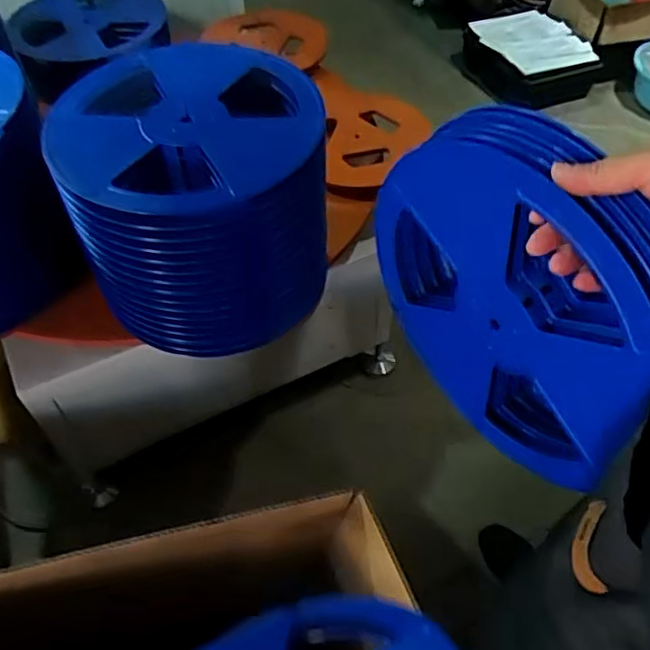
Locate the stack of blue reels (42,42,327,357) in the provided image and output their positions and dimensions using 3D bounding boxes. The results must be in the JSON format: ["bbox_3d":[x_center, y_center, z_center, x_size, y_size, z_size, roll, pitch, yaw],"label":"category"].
[{"bbox_3d":[-0.164,-0.165,0.825,0.318,0.253,0.314,-3,52,-3],"label":"stack of blue reels"}]

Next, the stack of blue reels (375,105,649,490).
[{"bbox_3d":[0.163,-0.025,0.535,0.063,0.313,0.283,-27,57,-20],"label":"stack of blue reels"}]

